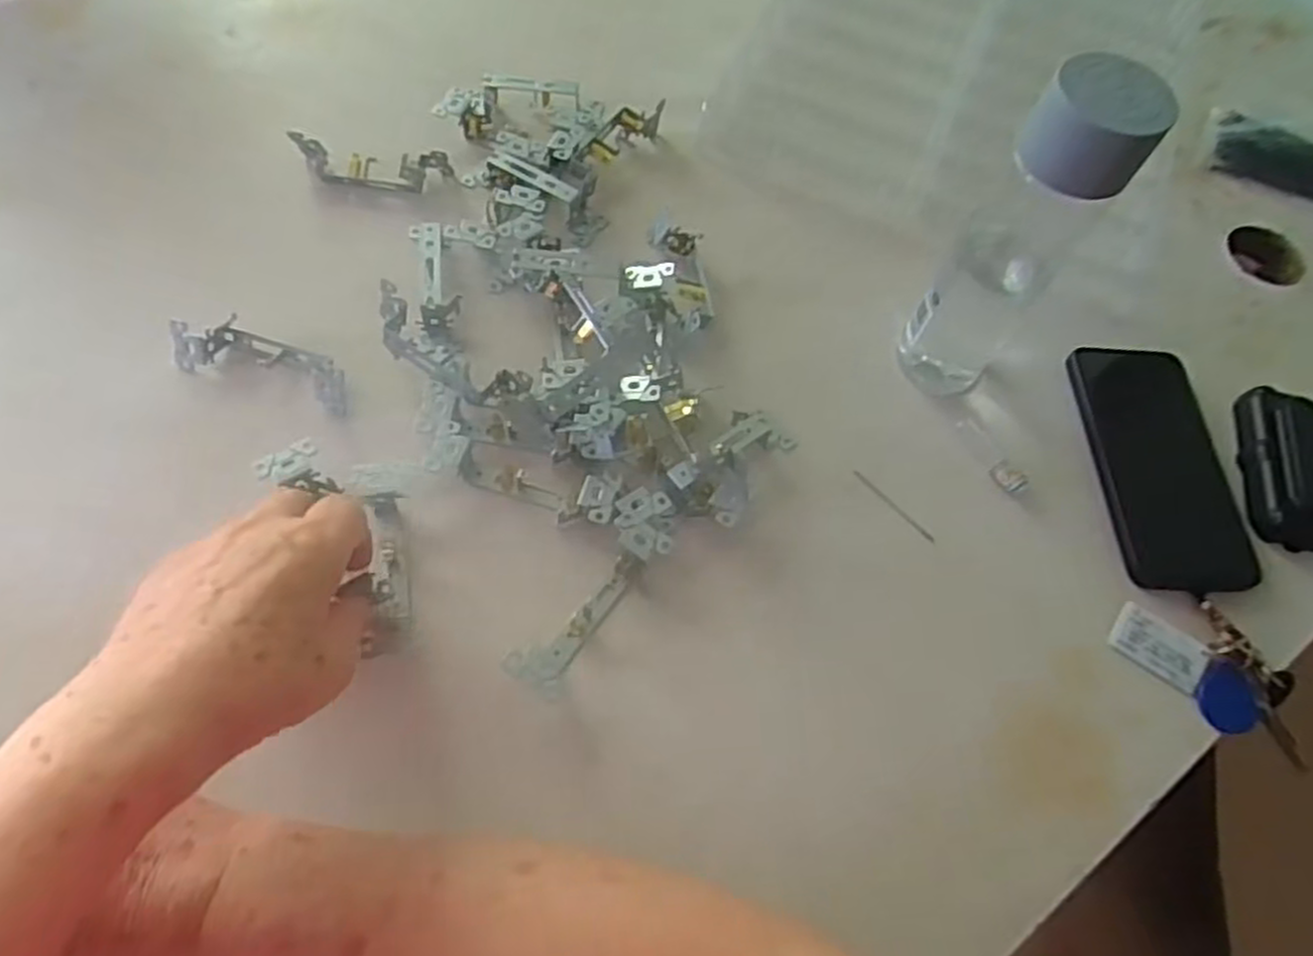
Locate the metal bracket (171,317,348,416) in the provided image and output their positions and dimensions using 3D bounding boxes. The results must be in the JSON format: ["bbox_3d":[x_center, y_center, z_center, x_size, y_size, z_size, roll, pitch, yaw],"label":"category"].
[{"bbox_3d":[-0.227,-0.070,0.466,0.105,0.026,0.035,16,63,4],"label":"metal bracket"}]

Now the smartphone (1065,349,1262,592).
[{"bbox_3d":[0.310,-0.009,0.485,0.080,0.012,0.160,2,63,-3],"label":"smartphone"}]

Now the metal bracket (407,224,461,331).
[{"bbox_3d":[-0.141,-0.128,0.504,0.025,0.028,0.071,-9,64,-9],"label":"metal bracket"}]

